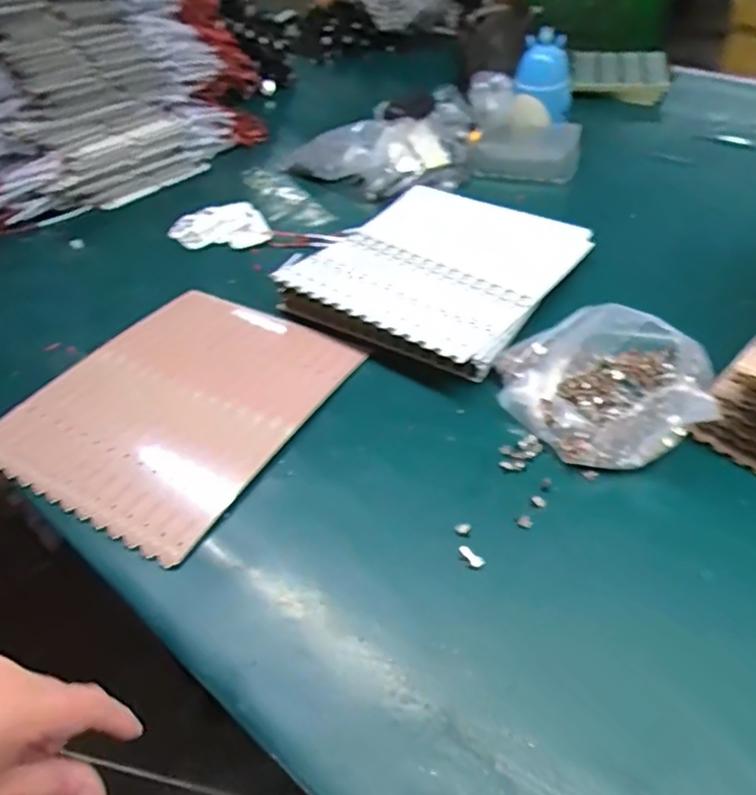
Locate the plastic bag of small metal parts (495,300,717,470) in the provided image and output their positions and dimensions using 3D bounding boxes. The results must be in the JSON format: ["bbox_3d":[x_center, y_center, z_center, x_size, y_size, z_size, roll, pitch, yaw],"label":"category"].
[{"bbox_3d":[0.195,-0.019,0.524,0.170,0.078,0.149,-5,45,-1],"label":"plastic bag of small metal parts"}]

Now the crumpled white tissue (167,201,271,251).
[{"bbox_3d":[-0.208,-0.224,0.816,0.122,0.014,0.101,-19,46,-13],"label":"crumpled white tissue"}]

